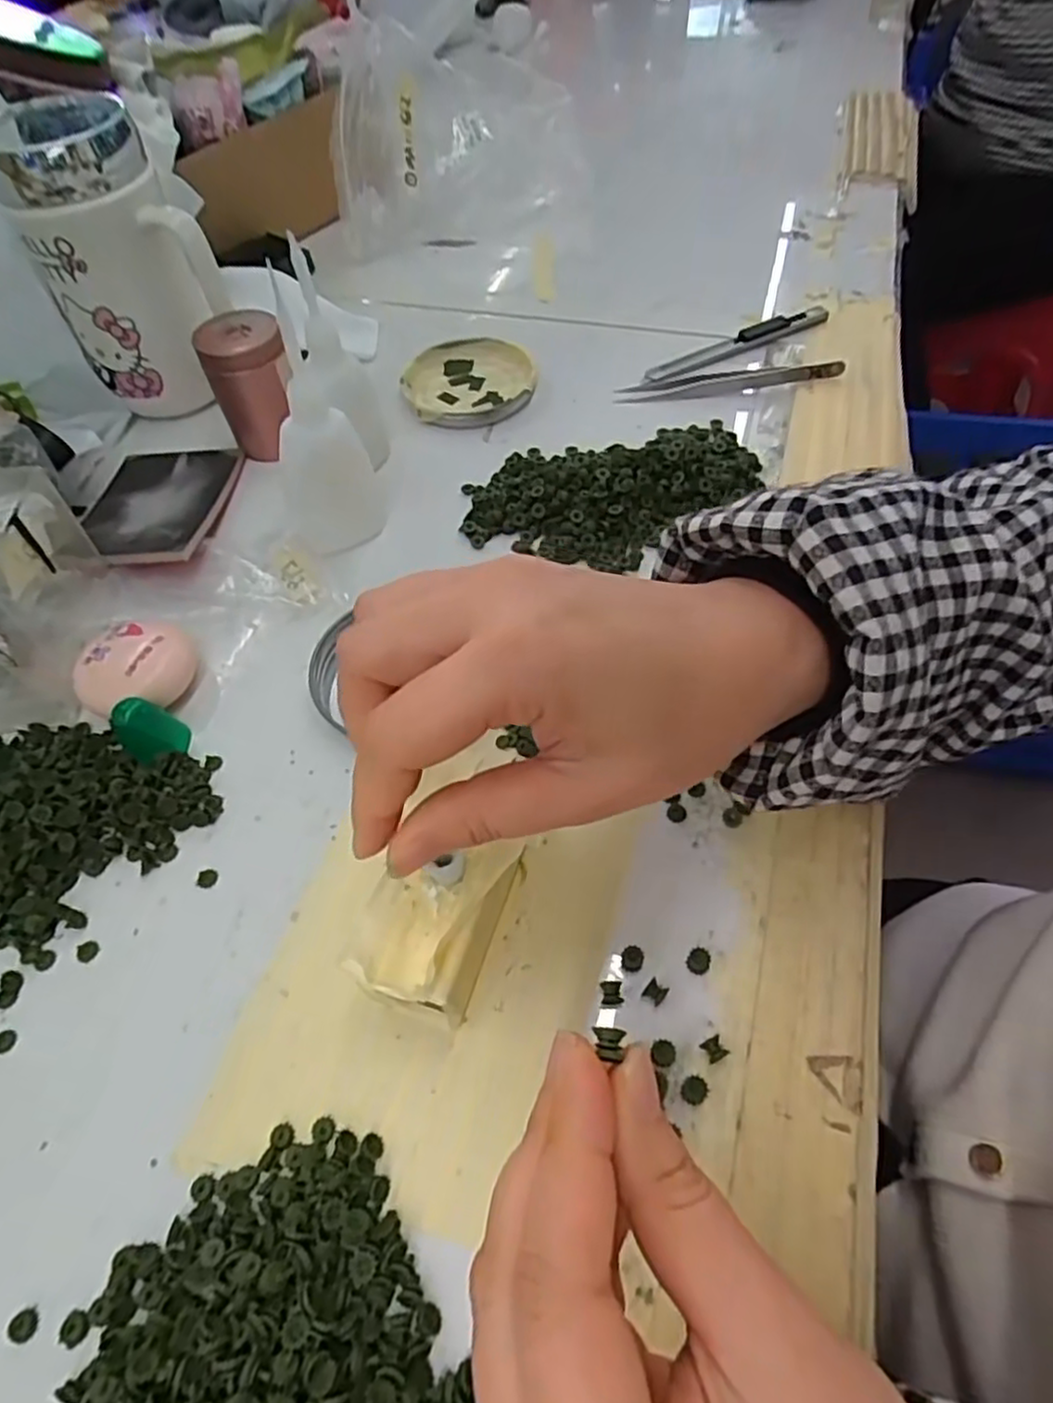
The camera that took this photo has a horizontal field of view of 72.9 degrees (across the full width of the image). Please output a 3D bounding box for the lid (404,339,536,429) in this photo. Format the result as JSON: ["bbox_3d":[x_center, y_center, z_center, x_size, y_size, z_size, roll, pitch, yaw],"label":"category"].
[{"bbox_3d":[-0.034,-0.194,0.434,0.077,0.010,0.082,-1,56,2],"label":"lid"}]

